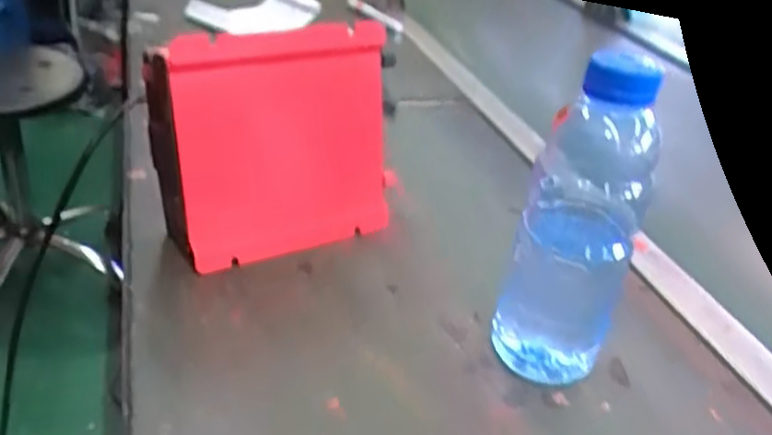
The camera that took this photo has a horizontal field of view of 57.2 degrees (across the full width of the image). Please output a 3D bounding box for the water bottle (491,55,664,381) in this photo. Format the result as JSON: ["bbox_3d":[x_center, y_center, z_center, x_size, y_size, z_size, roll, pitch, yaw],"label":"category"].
[{"bbox_3d":[0.115,0.008,0.432,0.068,0.216,0.054,14,32,14],"label":"water bottle"}]

